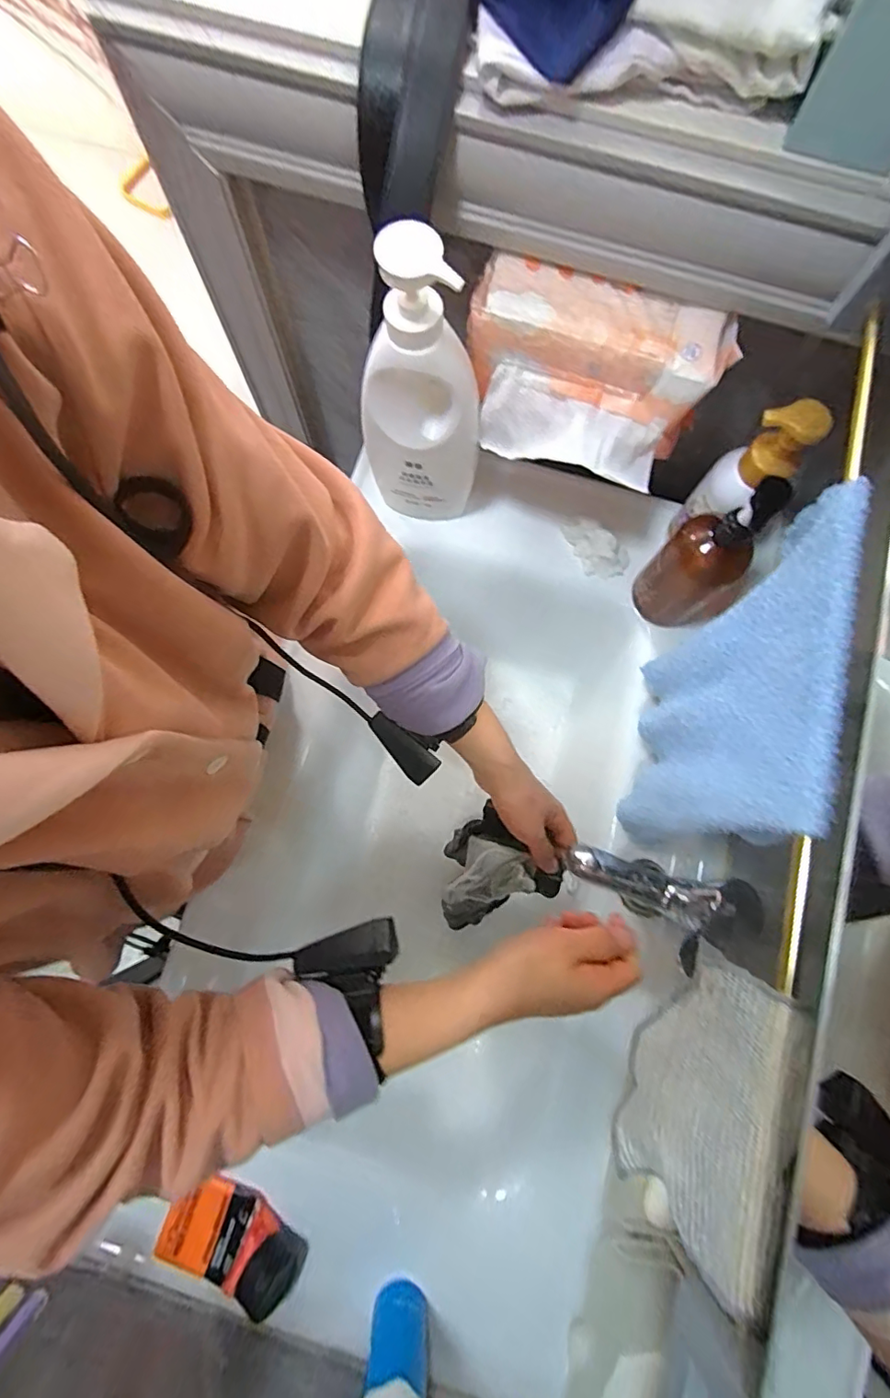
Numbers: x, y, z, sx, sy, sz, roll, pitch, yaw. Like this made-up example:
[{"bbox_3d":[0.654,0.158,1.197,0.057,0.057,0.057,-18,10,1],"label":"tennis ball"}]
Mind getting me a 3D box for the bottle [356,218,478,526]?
[{"bbox_3d":[-0.022,-0.273,0.490,0.114,0.268,0.056,4,78,0],"label":"bottle"}]

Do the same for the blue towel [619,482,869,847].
[{"bbox_3d":[0.209,-0.001,0.400,0.031,0.229,0.217,16,78,3],"label":"blue towel"}]

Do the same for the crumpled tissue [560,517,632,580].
[{"bbox_3d":[0.174,-0.175,0.608,0.085,0.034,0.044,29,79,5],"label":"crumpled tissue"}]

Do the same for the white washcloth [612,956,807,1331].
[{"bbox_3d":[0.136,0.212,0.280,0.034,0.092,0.135,18,78,3],"label":"white washcloth"}]

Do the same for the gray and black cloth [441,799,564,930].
[{"bbox_3d":[0.046,0.197,0.565,0.100,0.202,0.072,27,53,5],"label":"gray and black cloth"}]

